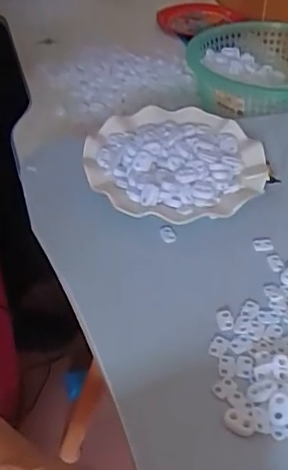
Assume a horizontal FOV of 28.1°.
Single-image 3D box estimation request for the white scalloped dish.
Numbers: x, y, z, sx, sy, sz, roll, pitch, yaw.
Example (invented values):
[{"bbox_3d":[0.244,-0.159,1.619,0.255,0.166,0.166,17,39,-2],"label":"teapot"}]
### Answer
[{"bbox_3d":[0.031,-0.074,0.583,0.176,0.030,0.168,0,40,0],"label":"white scalloped dish"}]

